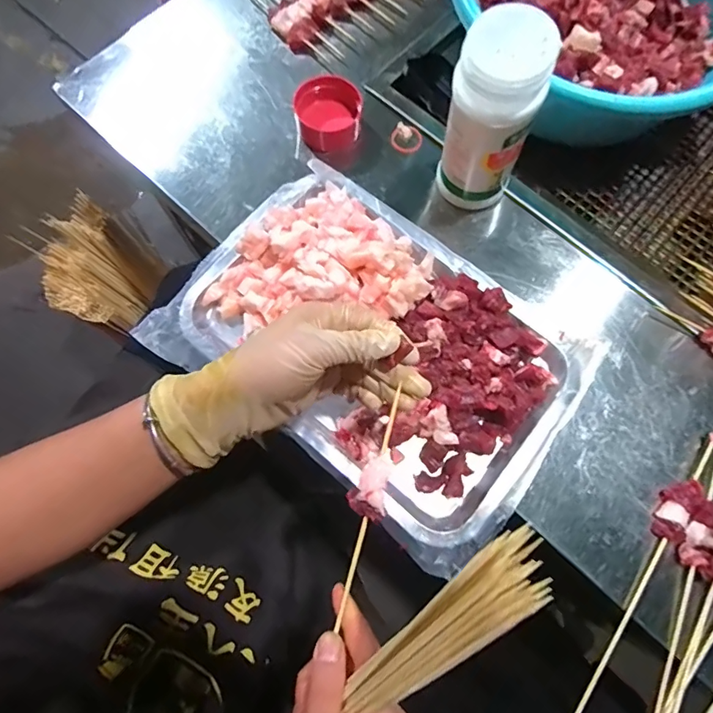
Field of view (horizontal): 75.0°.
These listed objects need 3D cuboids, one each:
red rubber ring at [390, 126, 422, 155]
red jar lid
[{"bbox_3d":[0.050,-0.218,0.466,0.033,0.006,0.030,0,74,0],"label":"red rubber ring"},{"bbox_3d":[-0.027,-0.240,0.459,0.061,0.035,0.060,0,74,0],"label":"red jar lid"}]

